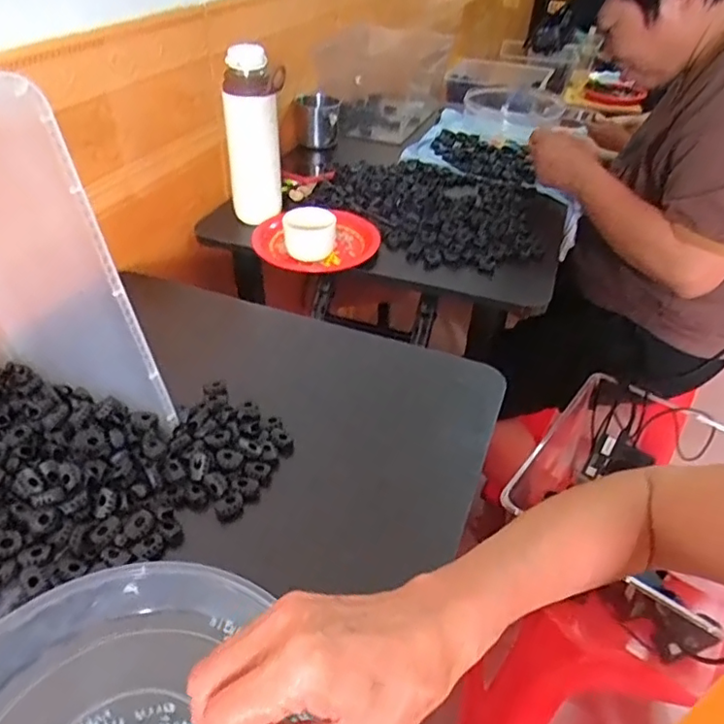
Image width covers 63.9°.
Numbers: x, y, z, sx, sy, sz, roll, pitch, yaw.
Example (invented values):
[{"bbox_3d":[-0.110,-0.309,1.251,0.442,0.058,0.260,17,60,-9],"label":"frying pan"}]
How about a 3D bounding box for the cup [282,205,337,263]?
[{"bbox_3d":[-0.067,-0.170,0.755,0.057,0.051,0.052,2,39,-2],"label":"cup"}]

